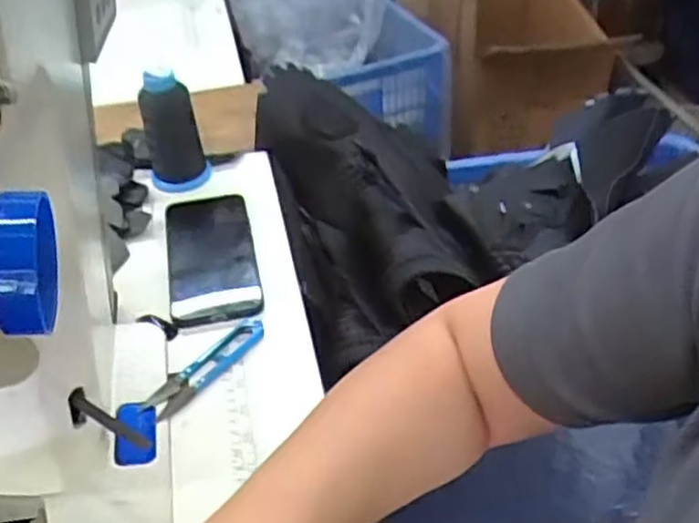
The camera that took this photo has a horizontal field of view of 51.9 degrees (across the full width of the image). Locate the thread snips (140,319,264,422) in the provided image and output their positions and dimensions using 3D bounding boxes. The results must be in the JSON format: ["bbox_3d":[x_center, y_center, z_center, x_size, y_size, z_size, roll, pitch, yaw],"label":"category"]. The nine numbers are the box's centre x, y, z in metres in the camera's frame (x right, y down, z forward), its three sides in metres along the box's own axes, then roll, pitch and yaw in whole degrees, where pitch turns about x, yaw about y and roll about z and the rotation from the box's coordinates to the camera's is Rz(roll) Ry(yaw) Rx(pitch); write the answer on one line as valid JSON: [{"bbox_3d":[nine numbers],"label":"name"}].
[{"bbox_3d":[-0.115,0.081,0.573,0.033,0.007,0.114,24,48,28],"label":"thread snips"}]

